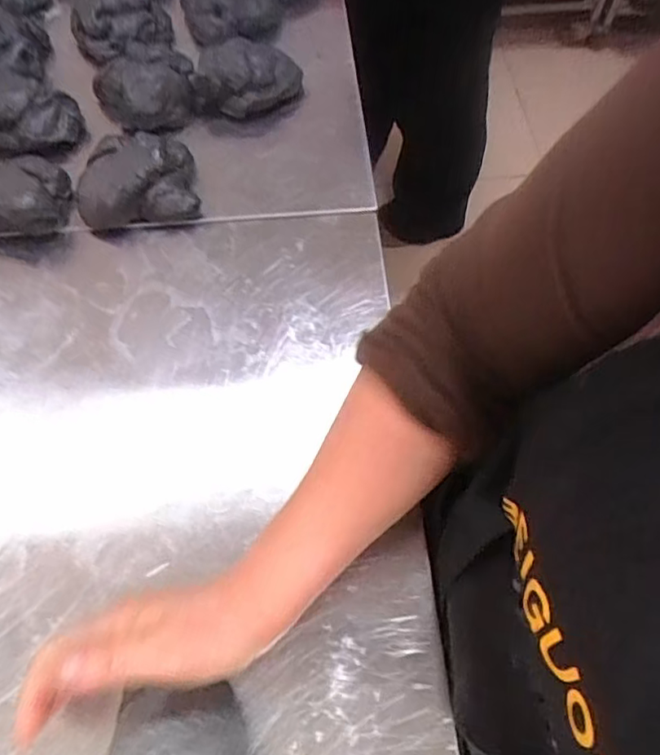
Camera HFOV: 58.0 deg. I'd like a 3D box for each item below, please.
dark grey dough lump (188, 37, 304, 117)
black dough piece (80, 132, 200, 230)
[{"bbox_3d":[-0.081,-0.295,0.580,0.108,0.046,0.060,-8,63,-4],"label":"dark grey dough lump"},{"bbox_3d":[-0.169,-0.175,0.526,0.096,0.038,0.082,-7,63,-4],"label":"black dough piece"}]

